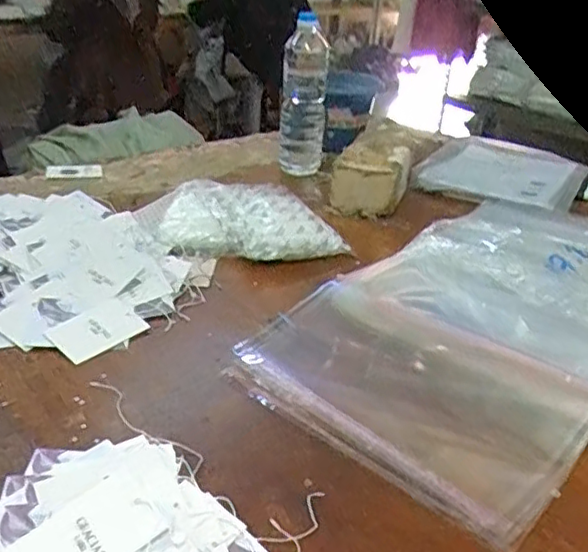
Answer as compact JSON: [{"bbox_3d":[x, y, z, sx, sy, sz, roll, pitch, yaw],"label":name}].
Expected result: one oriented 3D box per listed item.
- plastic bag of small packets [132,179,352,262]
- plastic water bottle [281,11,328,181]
[{"bbox_3d":[-0.076,-0.076,0.878,0.281,0.057,0.167,2,27,-2],"label":"plastic bag of small packets"},{"bbox_3d":[0.017,-0.300,1.082,0.074,0.267,0.065,3,27,0],"label":"plastic water bottle"}]

